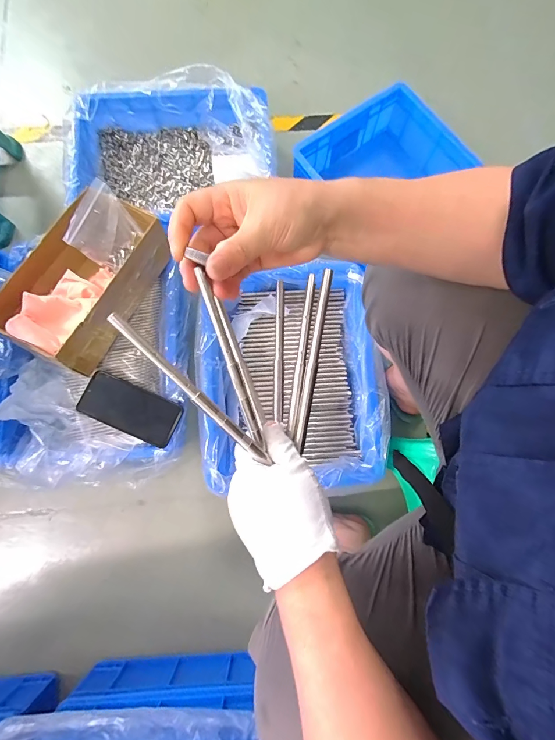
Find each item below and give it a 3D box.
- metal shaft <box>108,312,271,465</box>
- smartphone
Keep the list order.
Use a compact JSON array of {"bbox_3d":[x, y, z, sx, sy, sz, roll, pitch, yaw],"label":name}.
[{"bbox_3d":[-0.055,0.018,0.229,0.008,0.005,0.144,-46,111,-9],"label":"metal shaft"},{"bbox_3d":[-0.248,0.065,0.567,0.163,0.006,0.077,23,79,3],"label":"smartphone"}]

